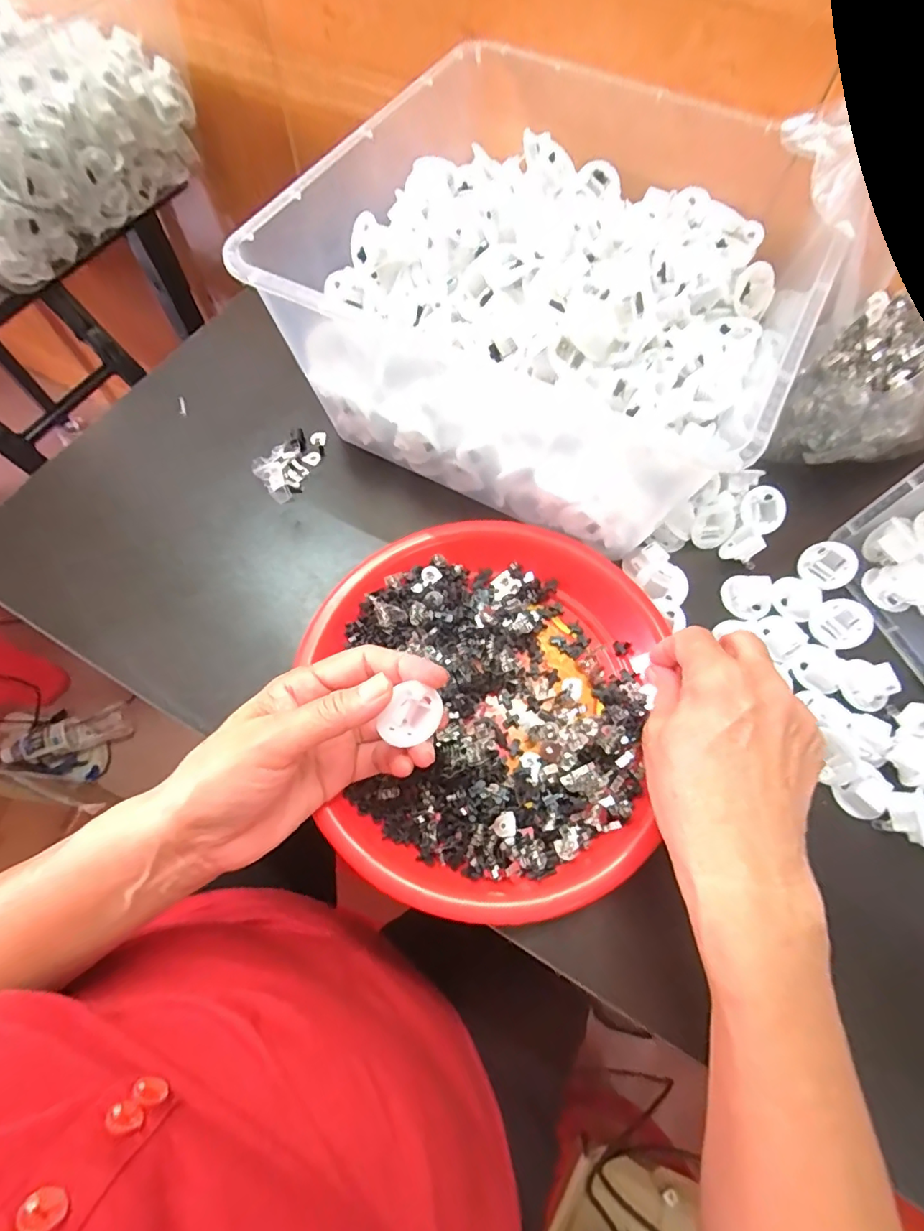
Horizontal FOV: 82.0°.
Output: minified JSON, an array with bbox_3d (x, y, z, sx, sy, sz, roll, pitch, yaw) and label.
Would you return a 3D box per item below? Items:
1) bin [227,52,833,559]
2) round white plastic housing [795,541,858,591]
[{"bbox_3d":[0.074,-0.229,0.377,0.314,0.133,0.301,24,69,10],"label":"bin"},{"bbox_3d":[0.255,-0.037,0.374,0.033,0.020,0.031,46,118,5],"label":"round white plastic housing"}]

